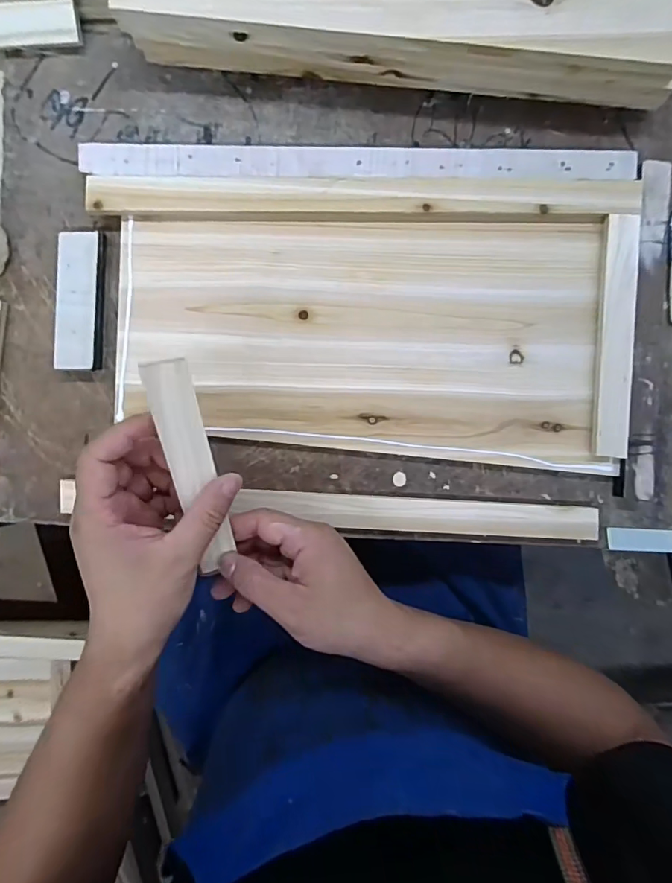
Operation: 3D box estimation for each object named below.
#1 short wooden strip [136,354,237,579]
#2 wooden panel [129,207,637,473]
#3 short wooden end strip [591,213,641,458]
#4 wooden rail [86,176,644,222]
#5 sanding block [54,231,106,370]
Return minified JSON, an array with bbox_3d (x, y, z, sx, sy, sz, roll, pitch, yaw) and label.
[{"bbox_3d":[-0.092,0.022,0.318,0.026,0.012,0.157,-7,119,-2],"label":"short wooden strip"},{"bbox_3d":[0.034,-0.087,0.407,0.421,0.023,0.195,3,92,-3],"label":"wooden panel"},{"bbox_3d":[0.236,-0.089,0.410,0.027,0.011,0.201,3,92,-3],"label":"short wooden end strip"},{"bbox_3d":[0.027,-0.201,0.407,0.447,0.022,0.035,-1,92,-3],"label":"wooden rail"},{"bbox_3d":[-0.211,-0.115,0.400,0.036,0.018,0.111,1,92,-3],"label":"sanding block"}]

